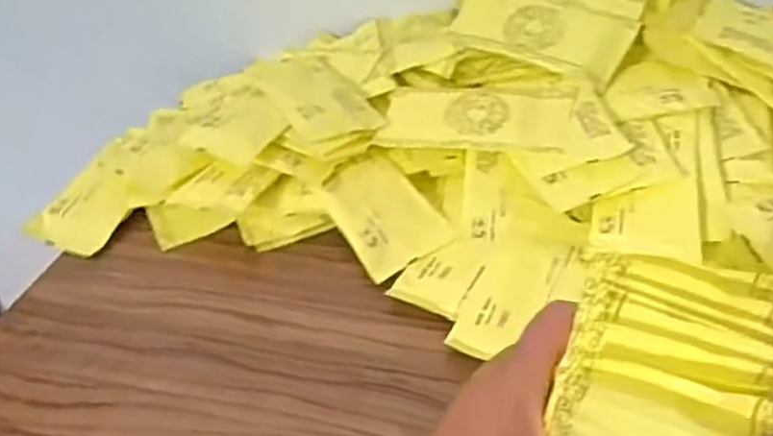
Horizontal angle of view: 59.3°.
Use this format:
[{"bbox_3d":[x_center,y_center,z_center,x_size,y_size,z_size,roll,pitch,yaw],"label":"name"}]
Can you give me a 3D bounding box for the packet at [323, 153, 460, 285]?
[{"bbox_3d":[-0.004,-0.006,0.608,0.085,0.004,0.126,-23,53,-20],"label":"packet"}]

